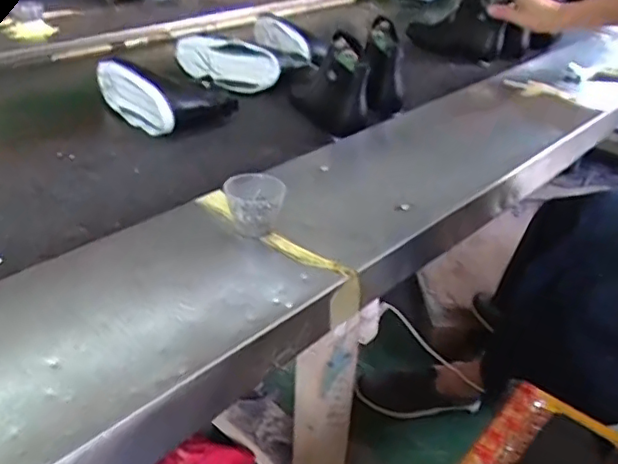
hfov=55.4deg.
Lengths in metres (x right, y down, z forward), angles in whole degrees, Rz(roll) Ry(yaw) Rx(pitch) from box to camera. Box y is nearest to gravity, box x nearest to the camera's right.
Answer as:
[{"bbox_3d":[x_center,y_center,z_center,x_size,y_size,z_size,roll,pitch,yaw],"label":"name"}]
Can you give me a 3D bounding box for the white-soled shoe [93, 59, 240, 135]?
[{"bbox_3d":[-0.251,-0.238,0.990,0.206,0.084,0.150,24,39,27],"label":"white-soled shoe"}]

